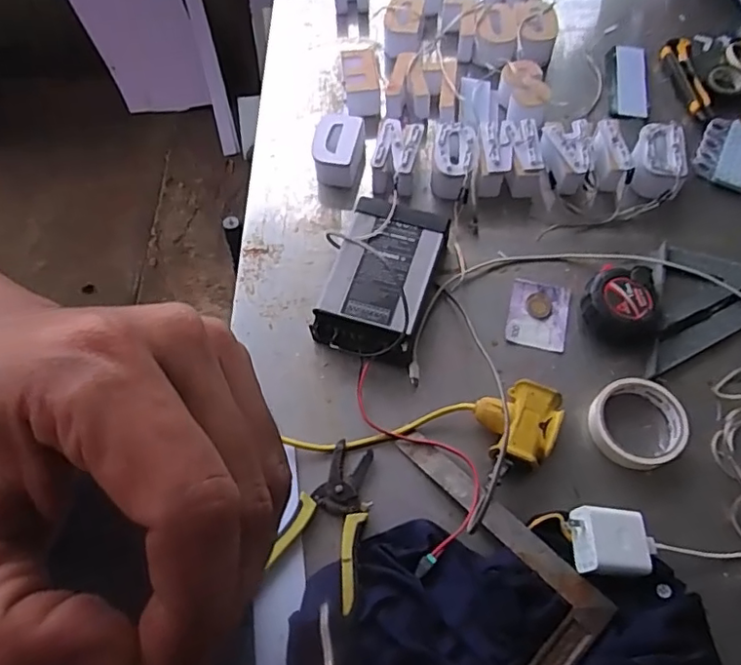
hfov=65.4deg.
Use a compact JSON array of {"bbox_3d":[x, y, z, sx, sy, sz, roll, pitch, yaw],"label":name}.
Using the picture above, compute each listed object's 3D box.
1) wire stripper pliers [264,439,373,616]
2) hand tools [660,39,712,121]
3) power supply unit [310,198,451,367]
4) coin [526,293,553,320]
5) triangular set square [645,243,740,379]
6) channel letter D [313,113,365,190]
[{"bbox_3d":[-0.043,0.177,0.553,0.078,0.015,0.144,10,65,7],"label":"wire stripper pliers"},{"bbox_3d":[0.436,-0.350,0.796,0.039,0.013,0.138,-3,64,1],"label":"hand tools"},{"bbox_3d":[0.013,-0.061,0.649,0.112,0.046,0.186,15,66,9],"label":"power supply unit"},{"bbox_3d":[0.193,-0.031,0.661,0.027,0.004,0.030,3,65,4],"label":"coin"},{"bbox_3d":[0.378,-0.050,0.661,0.233,0.013,0.123,-25,68,-15],"label":"triangular set square"},{"bbox_3d":[-0.043,-0.237,0.740,0.058,0.049,0.087,8,65,6],"label":"channel letter D"}]

